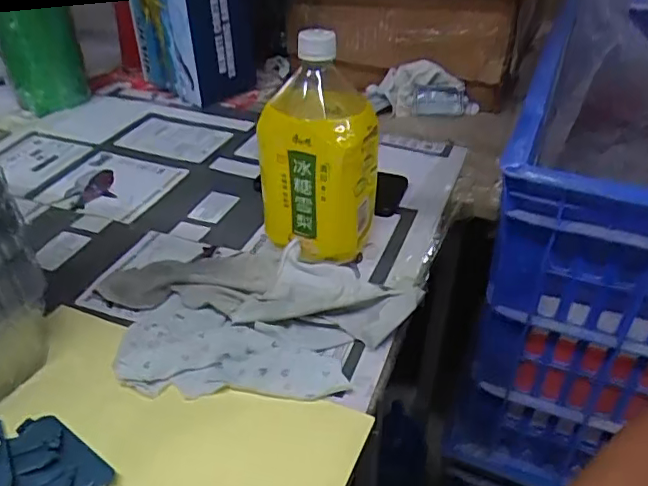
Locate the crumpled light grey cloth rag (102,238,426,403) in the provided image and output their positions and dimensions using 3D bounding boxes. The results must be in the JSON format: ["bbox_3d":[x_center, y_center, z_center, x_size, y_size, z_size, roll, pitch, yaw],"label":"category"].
[{"bbox_3d":[-0.067,0.056,0.468,0.256,0.029,0.174,12,37,14],"label":"crumpled light grey cloth rag"}]

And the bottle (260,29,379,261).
[{"bbox_3d":[-0.002,-0.078,0.501,0.098,0.191,0.083,8,37,9],"label":"bottle"}]

